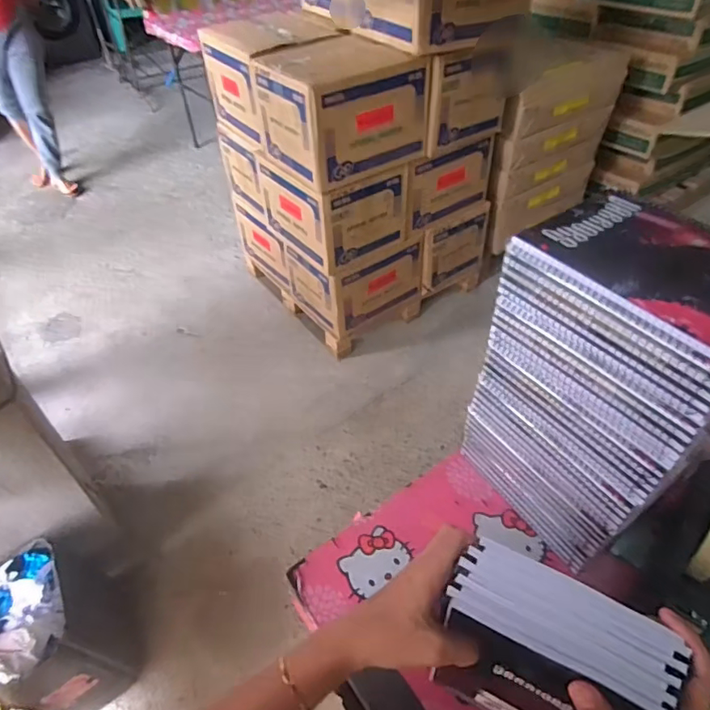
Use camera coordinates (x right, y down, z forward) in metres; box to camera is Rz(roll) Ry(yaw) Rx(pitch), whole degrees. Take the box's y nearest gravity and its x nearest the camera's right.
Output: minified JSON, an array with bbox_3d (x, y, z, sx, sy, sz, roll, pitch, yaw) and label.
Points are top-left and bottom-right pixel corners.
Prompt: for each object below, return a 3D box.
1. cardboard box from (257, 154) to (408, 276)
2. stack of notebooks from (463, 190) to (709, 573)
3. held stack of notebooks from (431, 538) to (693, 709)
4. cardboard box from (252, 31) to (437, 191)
[{"bbox_3d":[-0.070,-0.533,1.801,0.358,0.289,0.388,-27,51,-22],"label":"cardboard box"},{"bbox_3d":[0.255,0.040,0.540,0.158,0.328,0.200,-28,51,-22],"label":"stack of notebooks"},{"bbox_3d":[0.149,0.251,0.430,0.153,0.186,0.061,22,51,22],"label":"held stack of notebooks"},{"bbox_3d":[-0.045,-0.755,1.579,0.429,0.321,0.350,-28,51,-22],"label":"cardboard box"}]

